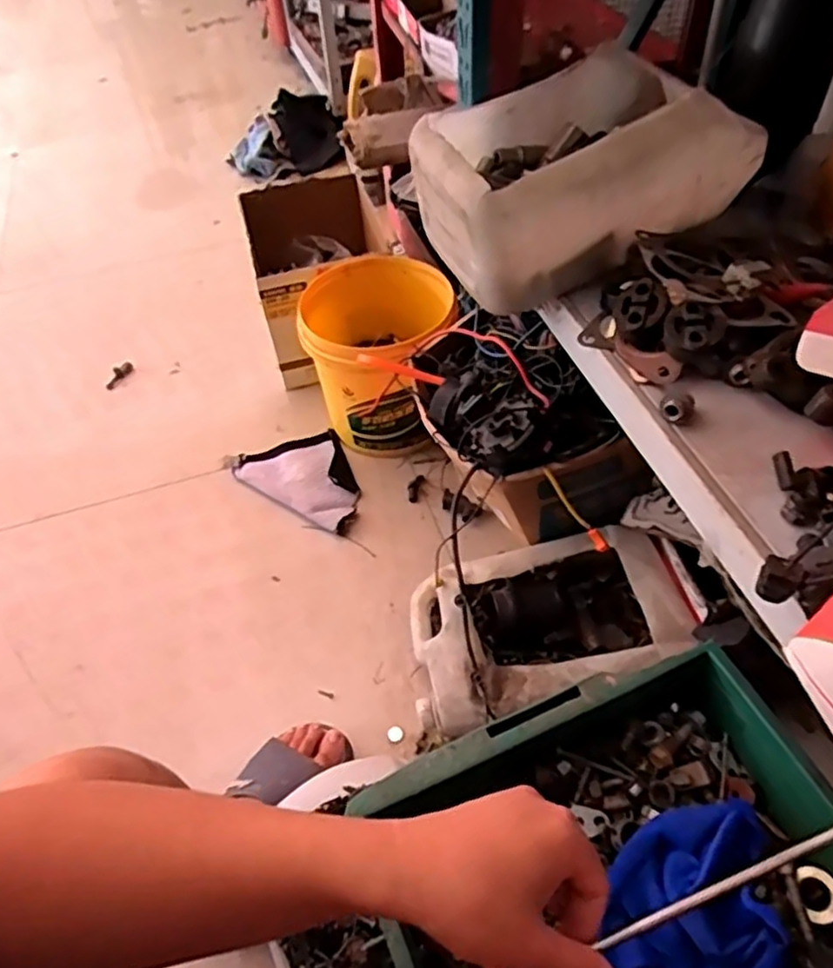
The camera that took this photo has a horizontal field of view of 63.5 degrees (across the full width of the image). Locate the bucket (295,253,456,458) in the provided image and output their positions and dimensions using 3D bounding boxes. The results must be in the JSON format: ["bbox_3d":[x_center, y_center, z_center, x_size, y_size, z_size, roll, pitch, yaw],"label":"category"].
[{"bbox_3d":[-0.046,-0.237,1.195,0.266,0.243,0.292,25,57,22],"label":"bucket"}]

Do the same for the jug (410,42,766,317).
[{"bbox_3d":[0.174,-0.356,0.758,0.328,0.142,0.245,-19,52,-11],"label":"jug"}]

